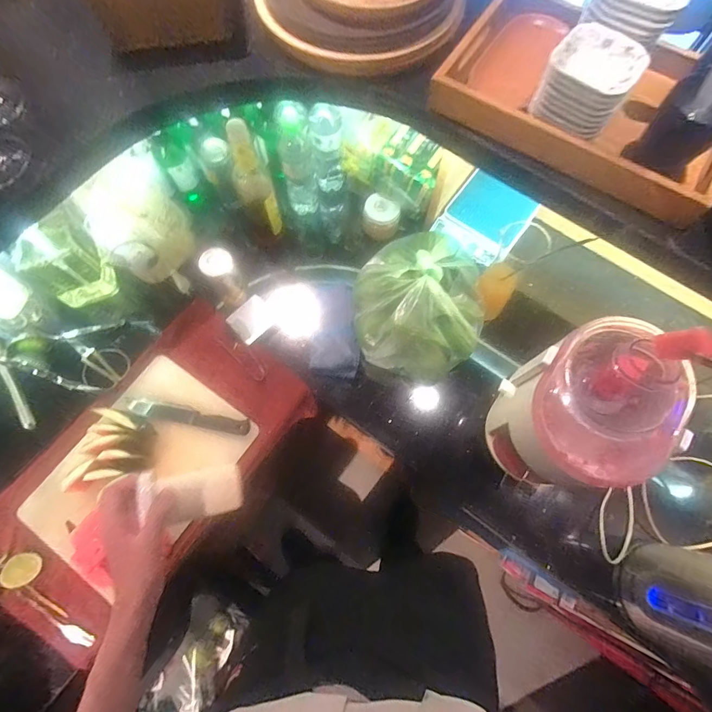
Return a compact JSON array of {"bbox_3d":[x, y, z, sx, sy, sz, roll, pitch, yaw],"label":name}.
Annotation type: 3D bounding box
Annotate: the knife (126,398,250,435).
[{"bbox_3d":[-0.302,0.105,0.696,0.226,0.023,0.030,10,72,3],"label":"knife"}]

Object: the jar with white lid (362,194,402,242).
[{"bbox_3d":[0.049,-0.281,0.806,0.072,0.064,0.058,31,74,9],"label":"jar with white lid"}]

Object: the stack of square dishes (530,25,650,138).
[{"bbox_3d":[0.263,-0.312,0.446,0.090,0.055,0.090,35,75,10],"label":"stack of square dishes"}]

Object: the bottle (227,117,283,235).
[{"bbox_3d":[-0.181,-0.305,0.704,0.063,0.241,0.058,-24,74,-8],"label":"bottle"}]

